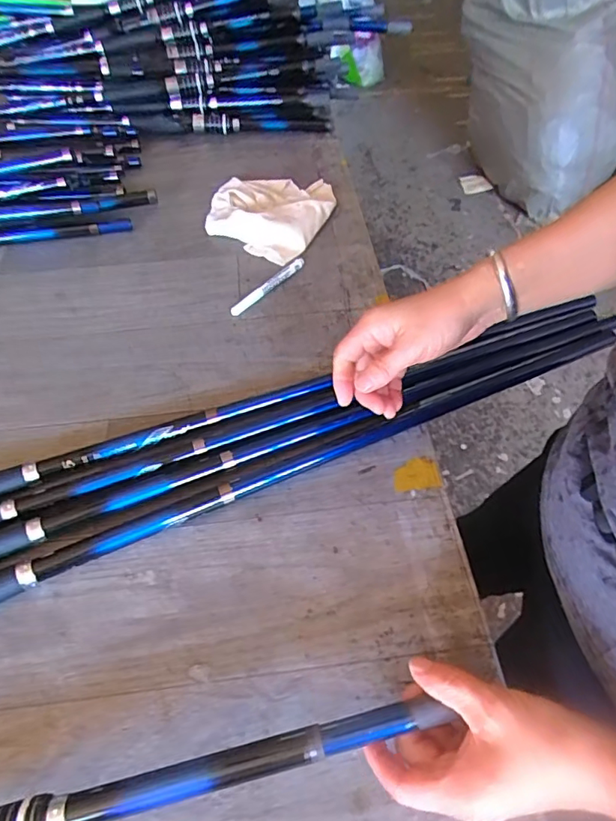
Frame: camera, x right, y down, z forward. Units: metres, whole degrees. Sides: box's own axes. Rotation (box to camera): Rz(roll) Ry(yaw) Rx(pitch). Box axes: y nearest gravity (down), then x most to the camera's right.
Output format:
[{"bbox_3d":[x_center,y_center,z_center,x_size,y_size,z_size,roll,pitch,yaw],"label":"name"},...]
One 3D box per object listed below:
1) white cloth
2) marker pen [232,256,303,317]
[{"bbox_3d":[-0.049,-0.292,0.711,0.161,0.031,0.179,24,58,17],"label":"white cloth"},{"bbox_3d":[-0.049,-0.154,0.628,0.015,0.010,0.121,38,63,24],"label":"marker pen"}]

